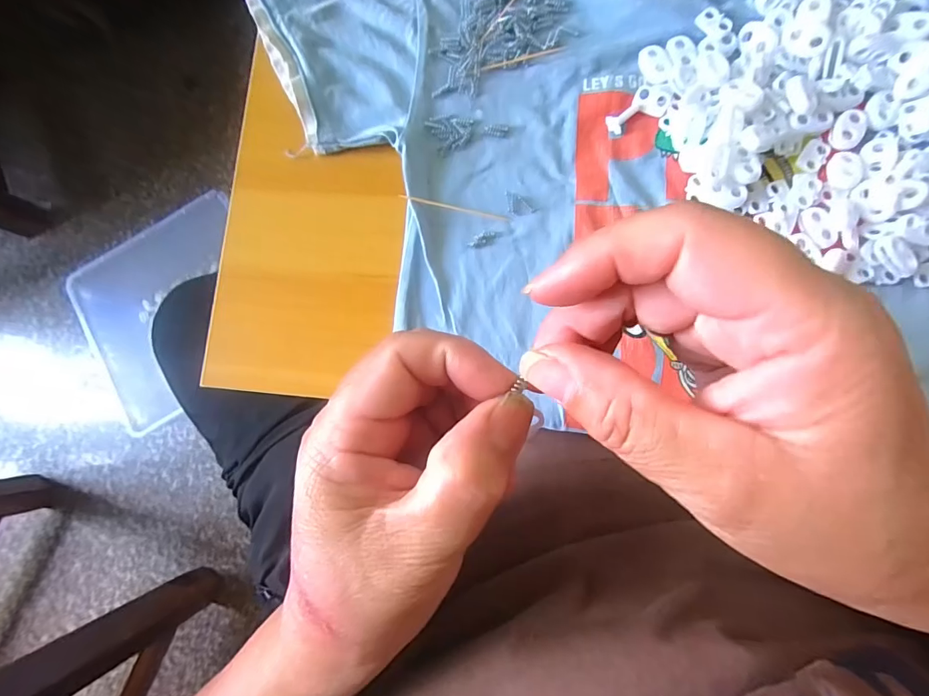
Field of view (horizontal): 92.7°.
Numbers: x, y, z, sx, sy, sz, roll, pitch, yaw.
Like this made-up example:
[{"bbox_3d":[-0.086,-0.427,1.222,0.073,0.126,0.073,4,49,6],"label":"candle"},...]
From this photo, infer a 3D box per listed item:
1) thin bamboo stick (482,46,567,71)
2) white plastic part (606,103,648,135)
[{"bbox_3d":[0.034,-0.168,0.255,0.051,0.004,0.004,-15,83,3],"label":"thin bamboo stick"},{"bbox_3d":[0.089,-0.129,0.245,0.024,0.004,0.011,-38,82,0],"label":"white plastic part"}]

